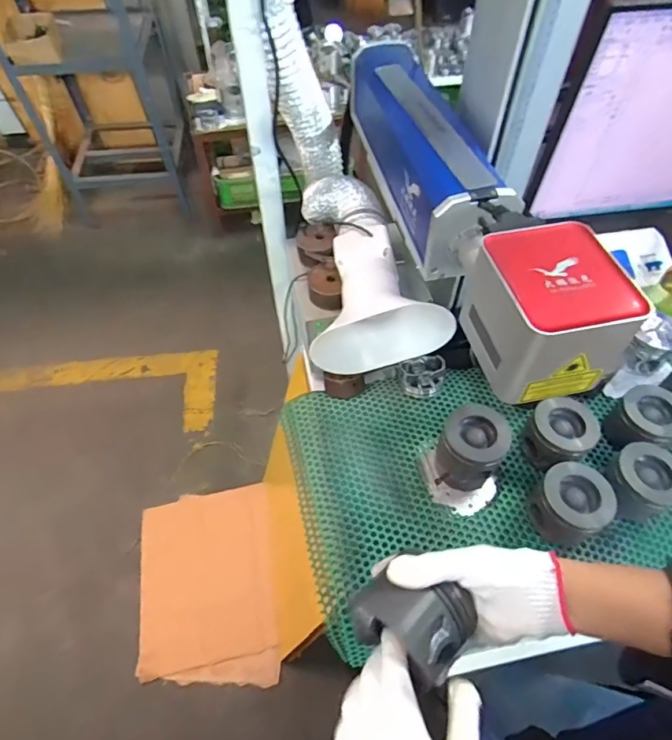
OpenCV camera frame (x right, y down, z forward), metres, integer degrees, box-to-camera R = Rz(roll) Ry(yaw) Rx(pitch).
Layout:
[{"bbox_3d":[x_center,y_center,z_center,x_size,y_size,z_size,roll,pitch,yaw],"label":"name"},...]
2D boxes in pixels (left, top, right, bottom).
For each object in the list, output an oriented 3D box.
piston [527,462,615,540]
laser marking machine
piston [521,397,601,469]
[{"bbox_3d":[0.315,0.179,0.631,0.091,0.080,0.090,0,53,0],"label":"piston"},{"bbox_3d":[0.130,-0.221,0.553,0.105,0.133,0.577,-10,54,-7],"label":"laser marking machine"},{"bbox_3d":[0.325,0.099,0.685,0.076,0.074,0.089,-39,62,-25],"label":"piston"}]

